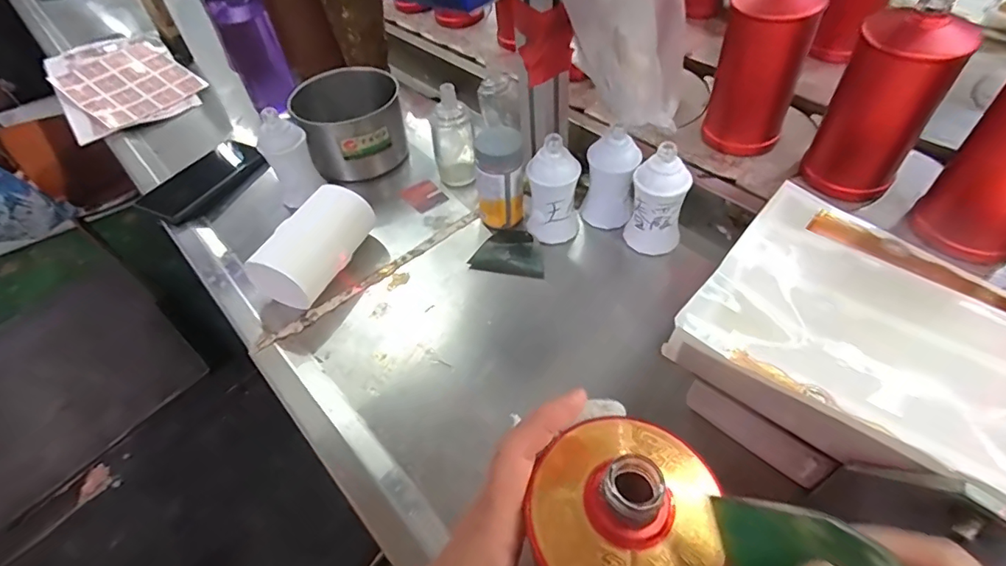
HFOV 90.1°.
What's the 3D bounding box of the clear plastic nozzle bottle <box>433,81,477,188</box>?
[{"bbox_3d":[-0.064,-0.184,0.624,0.049,0.120,0.057,-9,52,-1],"label":"clear plastic nozzle bottle"}]

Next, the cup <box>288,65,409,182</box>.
[{"bbox_3d":[-0.199,-0.210,0.669,0.126,0.091,0.123,-3,52,4],"label":"cup"}]

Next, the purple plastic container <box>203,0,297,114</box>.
[{"bbox_3d":[-0.363,-0.354,0.712,0.072,0.211,0.075,-18,53,-8],"label":"purple plastic container"}]

